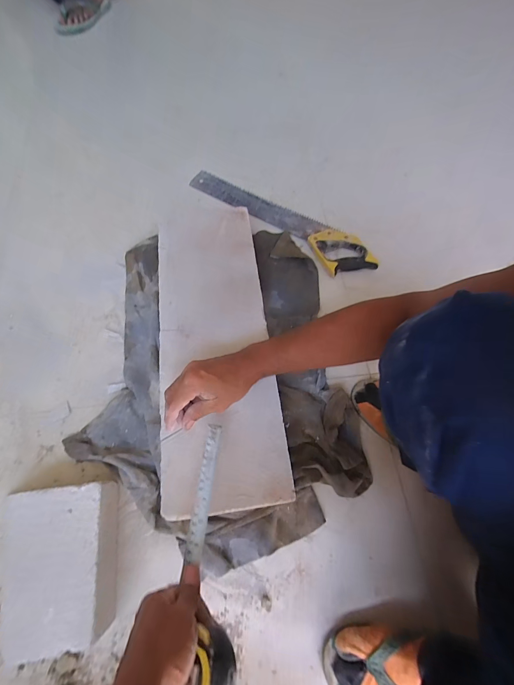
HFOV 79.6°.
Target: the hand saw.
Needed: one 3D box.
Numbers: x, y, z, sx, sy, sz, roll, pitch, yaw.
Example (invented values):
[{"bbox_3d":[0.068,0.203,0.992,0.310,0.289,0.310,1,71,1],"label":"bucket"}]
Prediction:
[{"bbox_3d":[0.049,-0.304,0.768,0.516,0.021,0.116,31,69,11],"label":"hand saw"}]

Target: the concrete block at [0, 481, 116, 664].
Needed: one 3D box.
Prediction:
[{"bbox_3d":[-0.282,0.320,0.456,0.123,0.077,0.195,-7,67,-5],"label":"concrete block"}]

